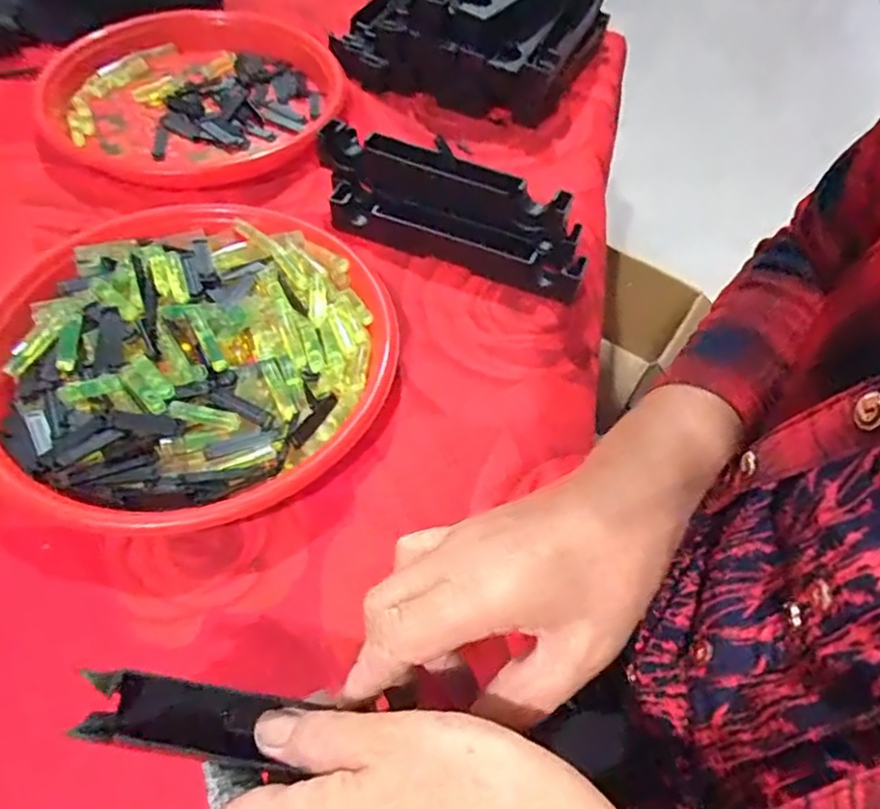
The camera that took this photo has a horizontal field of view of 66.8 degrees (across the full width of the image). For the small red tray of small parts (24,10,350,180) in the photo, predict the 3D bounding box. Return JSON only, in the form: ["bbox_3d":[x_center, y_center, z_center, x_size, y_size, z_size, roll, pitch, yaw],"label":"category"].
[{"bbox_3d":[-0.210,-0.264,0.579,0.247,0.045,0.227,-23,59,-19],"label":"small red tray of small parts"}]

